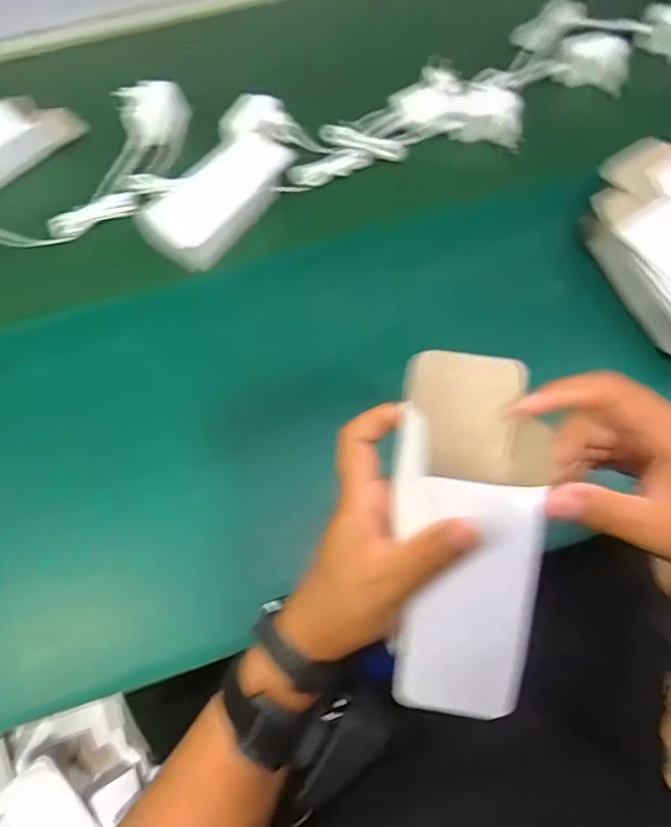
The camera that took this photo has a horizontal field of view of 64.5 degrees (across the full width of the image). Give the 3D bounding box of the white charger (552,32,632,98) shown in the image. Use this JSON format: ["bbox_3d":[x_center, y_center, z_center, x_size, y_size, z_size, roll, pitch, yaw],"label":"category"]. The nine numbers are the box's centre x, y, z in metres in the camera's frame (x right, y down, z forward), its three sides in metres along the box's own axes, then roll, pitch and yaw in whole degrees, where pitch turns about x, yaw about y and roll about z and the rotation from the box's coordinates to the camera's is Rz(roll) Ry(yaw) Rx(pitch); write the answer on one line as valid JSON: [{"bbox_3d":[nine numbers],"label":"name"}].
[{"bbox_3d":[0.282,-0.385,0.585,0.078,0.049,0.024,24,73,11],"label":"white charger"}]

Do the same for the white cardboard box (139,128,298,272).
[{"bbox_3d":[-0.112,-0.217,0.531,0.085,0.041,0.175,34,75,13],"label":"white cardboard box"}]

